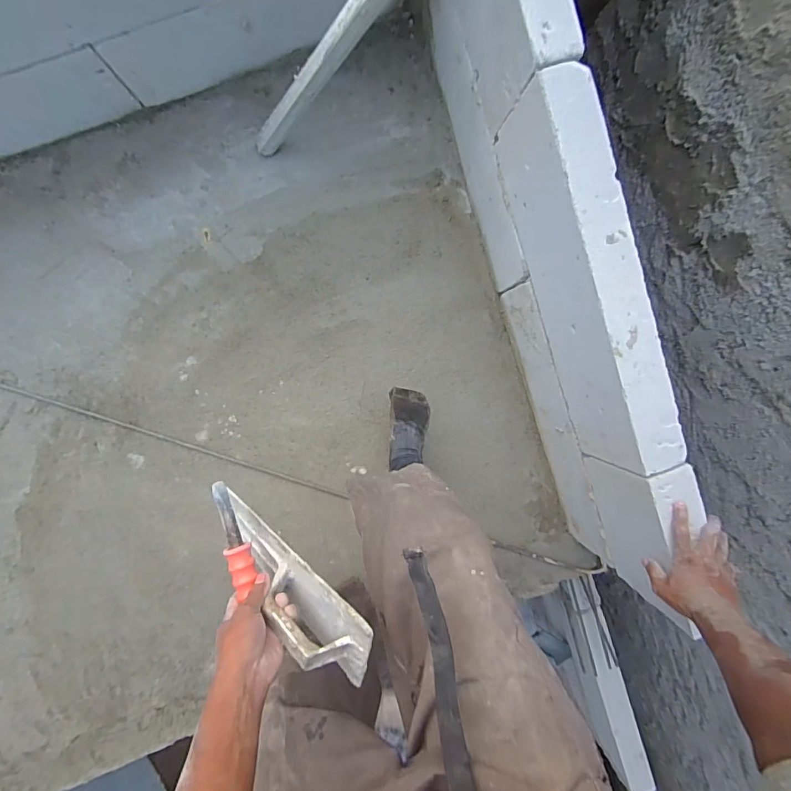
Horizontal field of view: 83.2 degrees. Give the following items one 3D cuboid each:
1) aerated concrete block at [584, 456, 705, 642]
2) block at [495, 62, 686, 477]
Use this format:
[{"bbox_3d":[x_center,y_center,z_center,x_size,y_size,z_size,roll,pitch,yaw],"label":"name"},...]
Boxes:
[{"bbox_3d":[0.434,0.231,0.776,0.069,0.197,0.249,-15,95,-4],"label":"aerated concrete block"},{"bbox_3d":[0.310,-0.175,0.732,0.073,0.203,0.596,-18,95,-2],"label":"block"}]

